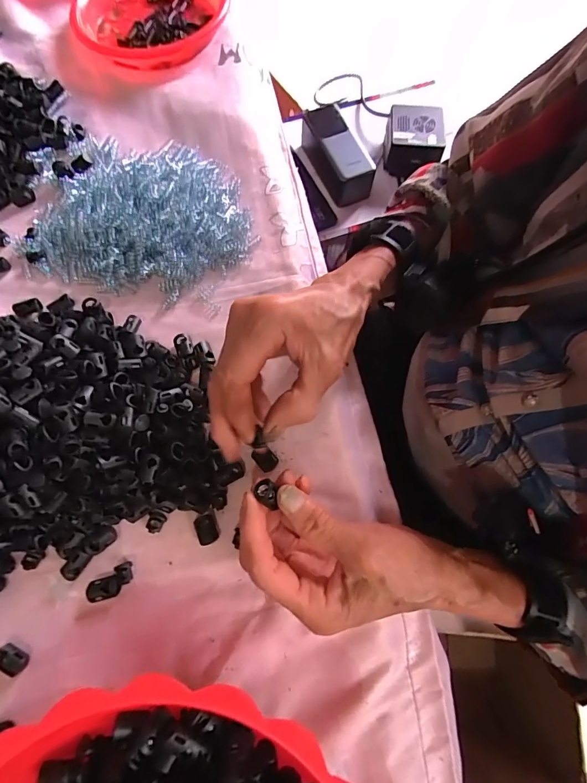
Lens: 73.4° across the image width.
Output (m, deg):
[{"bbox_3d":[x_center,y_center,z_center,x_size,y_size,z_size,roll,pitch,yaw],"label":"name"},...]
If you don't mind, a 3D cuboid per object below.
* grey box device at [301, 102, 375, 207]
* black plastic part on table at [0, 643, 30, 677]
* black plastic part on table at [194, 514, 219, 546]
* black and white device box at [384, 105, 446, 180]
[{"bbox_3d":[0.055,-0.332,0.554,0.056,0.058,0.141,-25,74,-8],"label":"grey box device"},{"bbox_3d":[-0.184,0.174,0.255,0.020,0.007,0.013,24,74,7],"label":"black plastic part on table"},{"bbox_3d":[-0.062,0.098,0.278,0.014,0.007,0.020,-21,74,-7],"label":"black plastic part on table"},{"bbox_3d":[0.170,-0.353,0.555,0.075,0.046,0.085,6,72,1],"label":"black and white device box"}]

